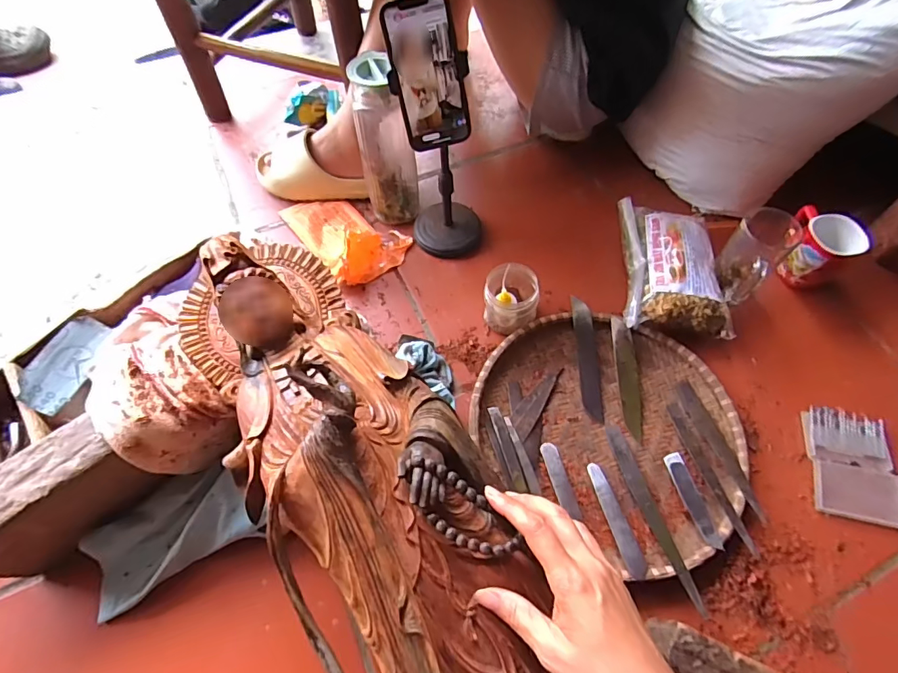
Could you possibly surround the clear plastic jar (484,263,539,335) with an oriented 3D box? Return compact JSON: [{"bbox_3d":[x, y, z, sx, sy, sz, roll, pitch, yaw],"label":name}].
[{"bbox_3d":[0.087,-0.056,0.660,0.071,0.084,0.073,0,59,1],"label":"clear plastic jar"}]

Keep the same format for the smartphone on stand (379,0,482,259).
[{"bbox_3d":[-0.009,-0.252,0.642,0.117,0.332,0.092,-8,59,-4],"label":"smartphone on stand"}]

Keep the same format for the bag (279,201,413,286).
[{"bbox_3d":[-0.170,-0.186,0.758,0.139,0.065,0.214,-35,64,-19],"label":"bag"}]

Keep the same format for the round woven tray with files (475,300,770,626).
[{"bbox_3d":[0.210,0.107,0.602,0.333,0.036,0.296,30,64,18],"label":"round woven tray with files"}]

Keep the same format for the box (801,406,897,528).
[{"bbox_3d":[0.503,0.158,0.579,0.099,0.020,0.133,9,59,7],"label":"box"}]

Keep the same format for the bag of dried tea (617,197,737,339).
[{"bbox_3d":[0.330,-0.105,0.699,0.144,0.065,0.233,7,61,3],"label":"bag of dried tea"}]

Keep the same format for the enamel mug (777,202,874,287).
[{"bbox_3d":[0.543,-0.131,0.692,0.082,0.090,0.095,-38,65,-20],"label":"enamel mug"}]

